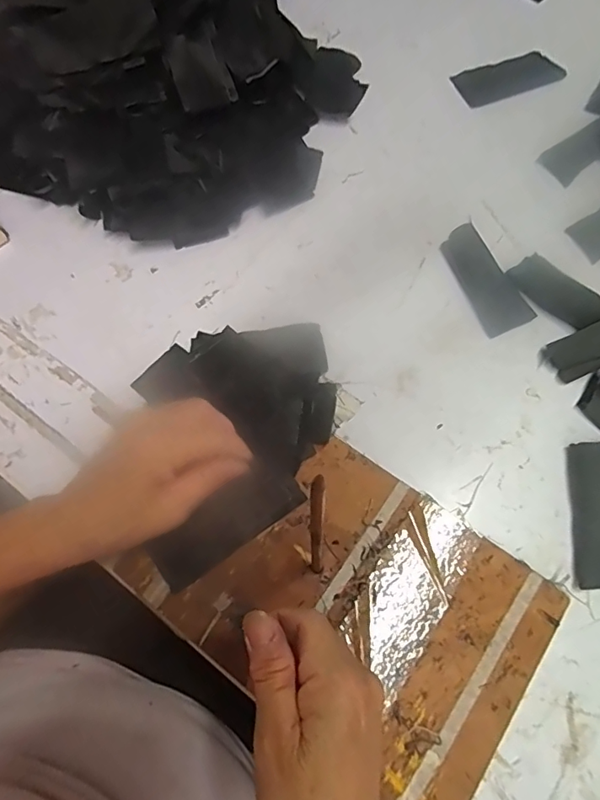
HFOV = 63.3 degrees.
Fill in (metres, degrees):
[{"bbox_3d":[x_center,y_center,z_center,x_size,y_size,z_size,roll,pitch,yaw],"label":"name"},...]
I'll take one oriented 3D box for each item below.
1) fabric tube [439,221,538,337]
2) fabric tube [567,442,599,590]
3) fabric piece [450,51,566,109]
[{"bbox_3d":[0.167,-0.111,0.436,0.042,0.020,0.103,-22,68,-8],"label":"fabric tube"},{"bbox_3d":[0.217,0.081,0.349,0.038,0.018,0.100,3,67,3],"label":"fabric tube"},{"bbox_3d":[0.233,-0.362,0.546,0.113,0.005,0.056,-19,68,-6],"label":"fabric piece"}]

